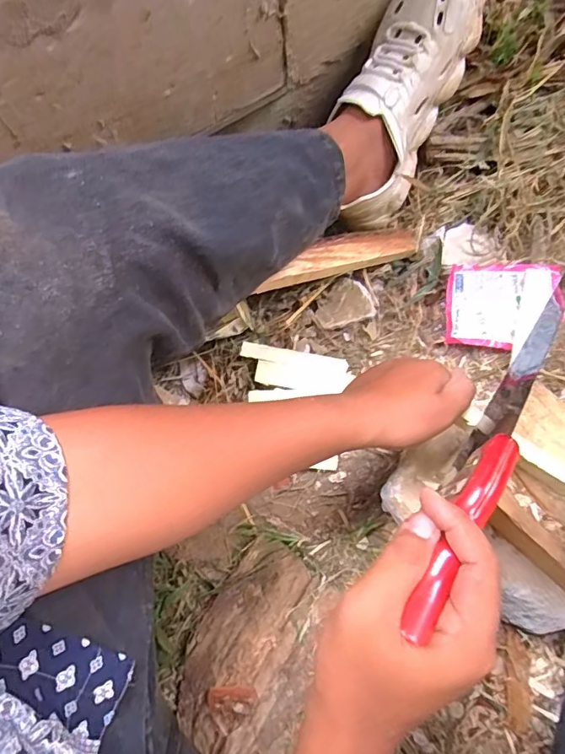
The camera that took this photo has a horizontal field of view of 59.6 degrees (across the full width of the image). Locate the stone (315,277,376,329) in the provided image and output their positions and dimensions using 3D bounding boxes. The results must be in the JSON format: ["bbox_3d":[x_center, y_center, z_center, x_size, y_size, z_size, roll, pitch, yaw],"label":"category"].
[{"bbox_3d":[0.076,-0.091,0.621,0.069,0.021,0.055,-14,73,-2],"label":"stone"}]

